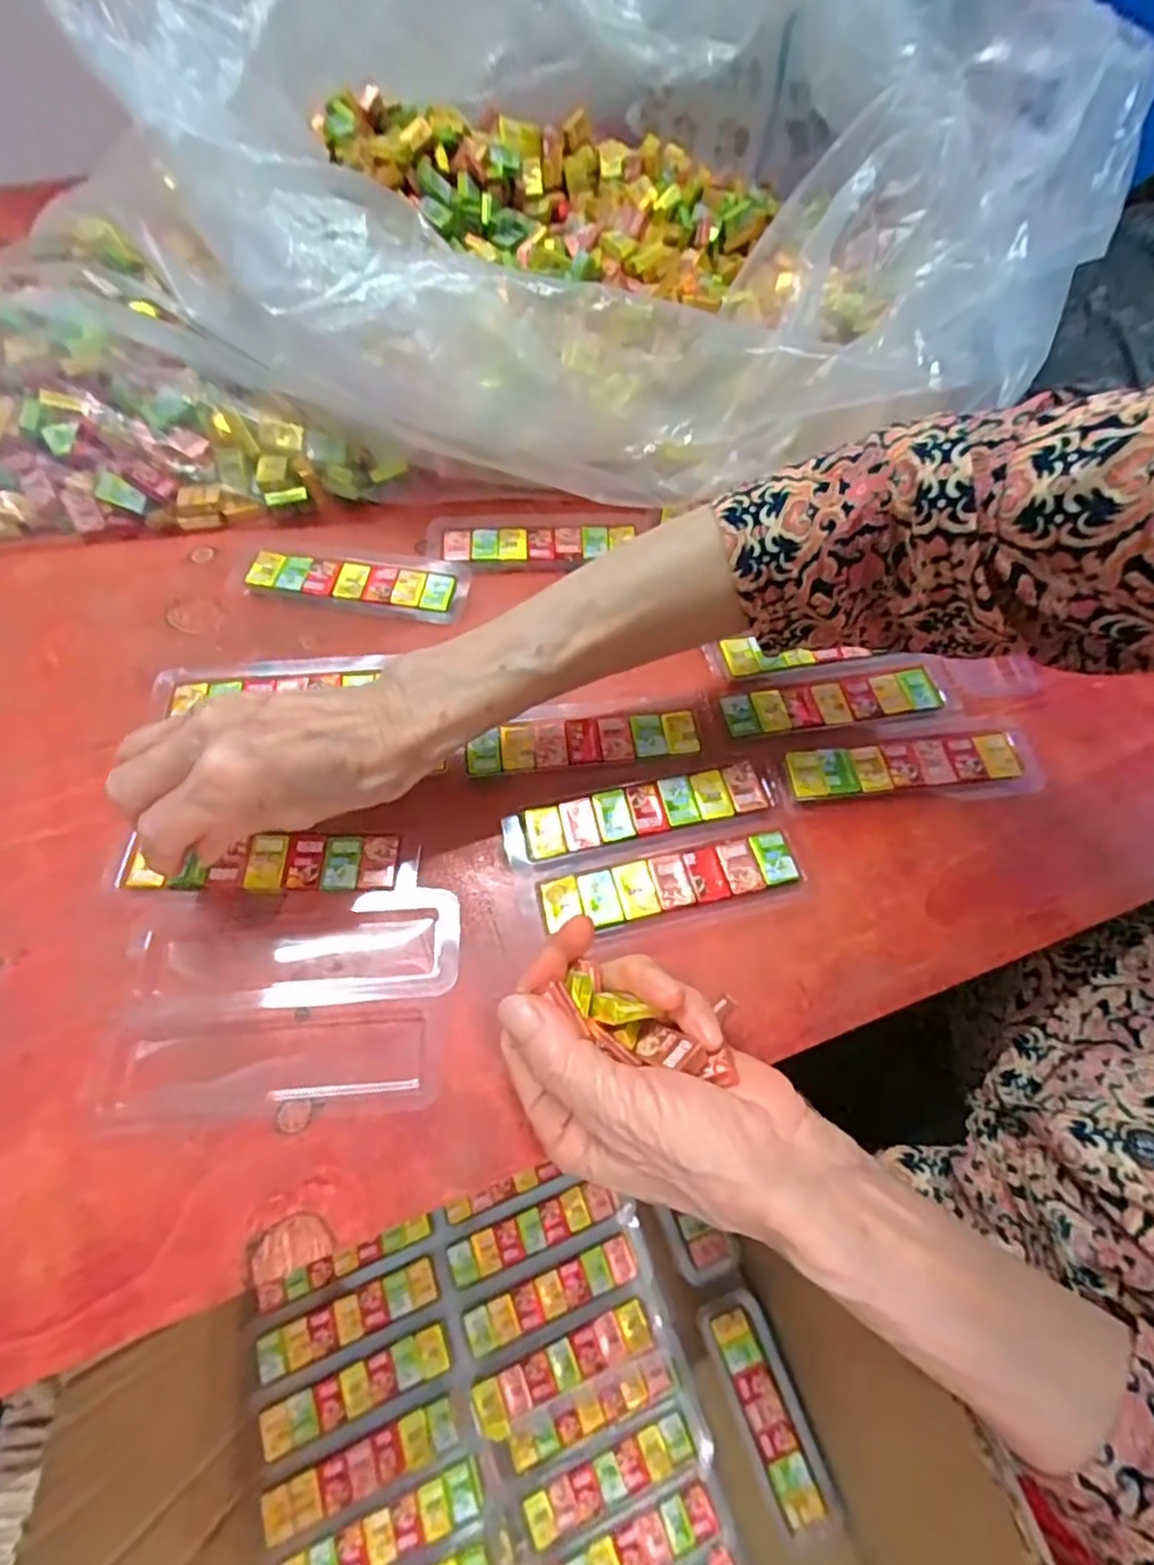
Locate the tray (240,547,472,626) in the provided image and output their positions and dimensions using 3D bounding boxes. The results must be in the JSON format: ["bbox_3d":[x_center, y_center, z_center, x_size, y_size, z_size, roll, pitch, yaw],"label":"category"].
[{"bbox_3d":[-0.132,-0.121,0.381,0.133,0.007,0.039,8,62,4],"label":"tray"}]

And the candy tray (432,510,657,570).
[{"bbox_3d":[-0.023,-0.147,0.399,0.136,0.012,0.042,1,62,0],"label":"candy tray"}]

